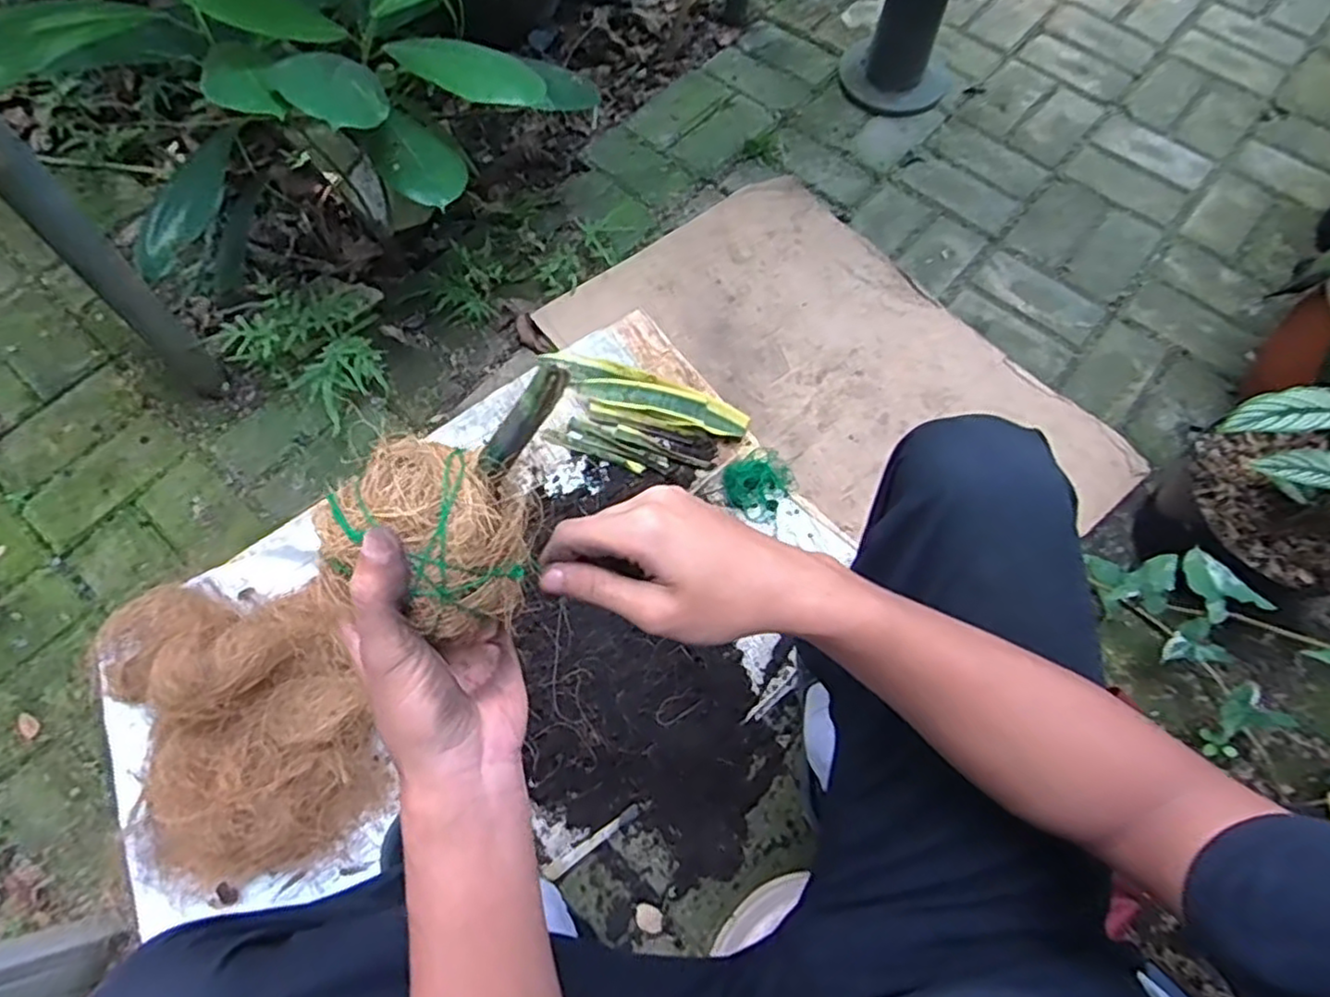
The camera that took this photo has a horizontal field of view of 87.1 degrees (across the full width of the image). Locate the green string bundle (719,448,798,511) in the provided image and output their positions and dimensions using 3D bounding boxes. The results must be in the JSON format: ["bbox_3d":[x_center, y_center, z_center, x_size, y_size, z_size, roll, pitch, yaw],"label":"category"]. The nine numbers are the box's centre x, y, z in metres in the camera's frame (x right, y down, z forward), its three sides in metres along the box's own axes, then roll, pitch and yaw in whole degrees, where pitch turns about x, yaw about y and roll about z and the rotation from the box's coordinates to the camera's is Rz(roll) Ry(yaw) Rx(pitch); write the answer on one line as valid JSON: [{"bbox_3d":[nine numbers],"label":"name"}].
[{"bbox_3d":[0.124,-0.024,0.918,0.091,0.033,0.080,-28,71,-14],"label":"green string bundle"}]

